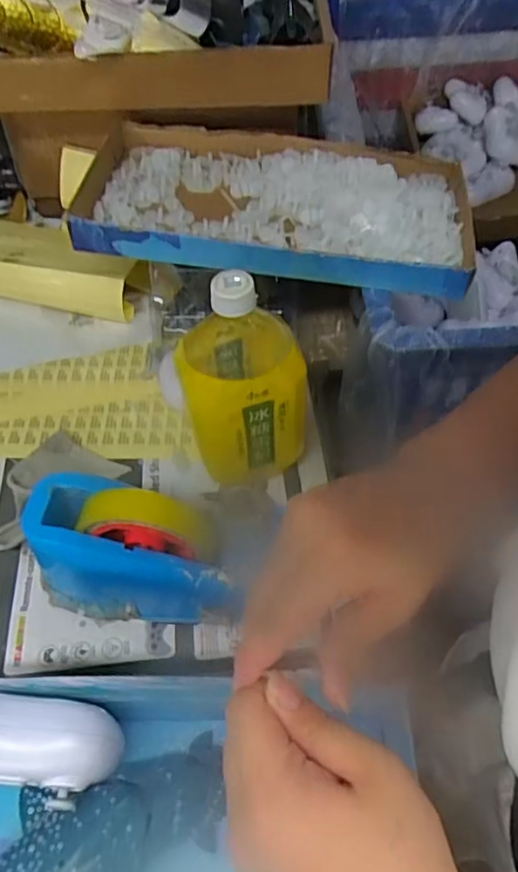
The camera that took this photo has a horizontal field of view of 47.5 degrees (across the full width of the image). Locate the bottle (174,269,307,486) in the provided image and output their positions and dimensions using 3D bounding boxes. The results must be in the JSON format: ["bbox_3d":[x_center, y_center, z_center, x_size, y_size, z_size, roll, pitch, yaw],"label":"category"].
[{"bbox_3d":[-0.015,-0.044,0.476,0.089,0.199,0.081,-14,55,-8],"label":"bottle"}]

